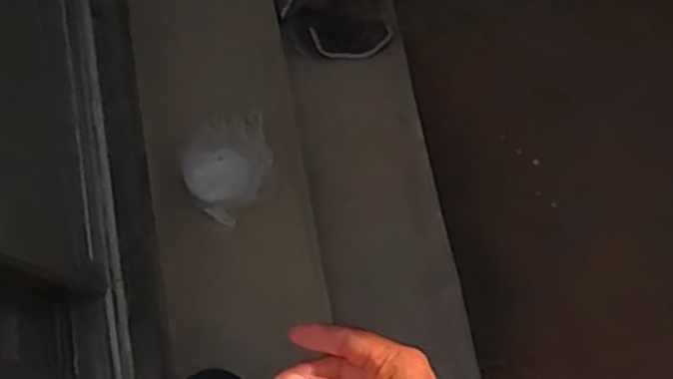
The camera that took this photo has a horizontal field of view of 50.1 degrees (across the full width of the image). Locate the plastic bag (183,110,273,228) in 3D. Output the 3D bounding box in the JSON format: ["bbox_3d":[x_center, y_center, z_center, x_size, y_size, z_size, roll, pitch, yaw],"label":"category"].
[{"bbox_3d":[-0.222,-0.059,1.500,0.184,0.044,0.237,29,75,9],"label":"plastic bag"}]

